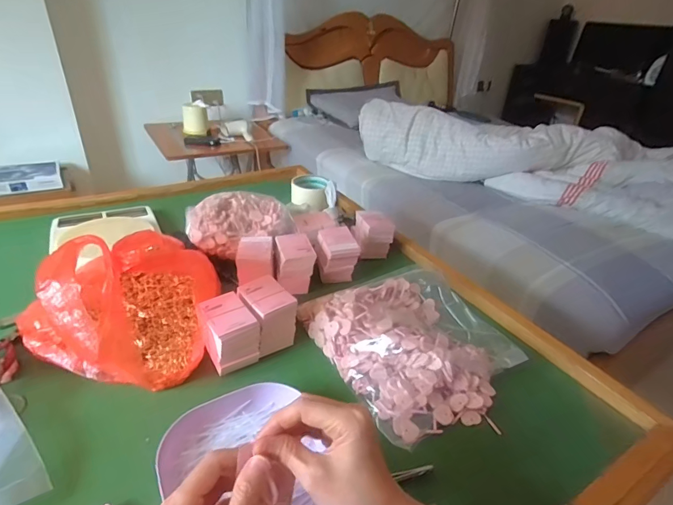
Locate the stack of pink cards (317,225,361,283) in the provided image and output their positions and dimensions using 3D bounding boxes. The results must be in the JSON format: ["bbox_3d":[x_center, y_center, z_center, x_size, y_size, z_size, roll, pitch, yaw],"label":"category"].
[{"bbox_3d":[0.000,0.004,0.634,0.058,0.067,0.066,-4,33,-14],"label":"stack of pink cards"}]

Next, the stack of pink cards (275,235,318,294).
[{"bbox_3d":[-0.063,0.016,0.607,0.053,0.063,0.072,-2,33,-12],"label":"stack of pink cards"}]

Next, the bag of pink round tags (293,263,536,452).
[{"bbox_3d":[0.102,0.105,0.504,0.219,0.045,0.229,-14,37,-28],"label":"bag of pink round tags"}]

